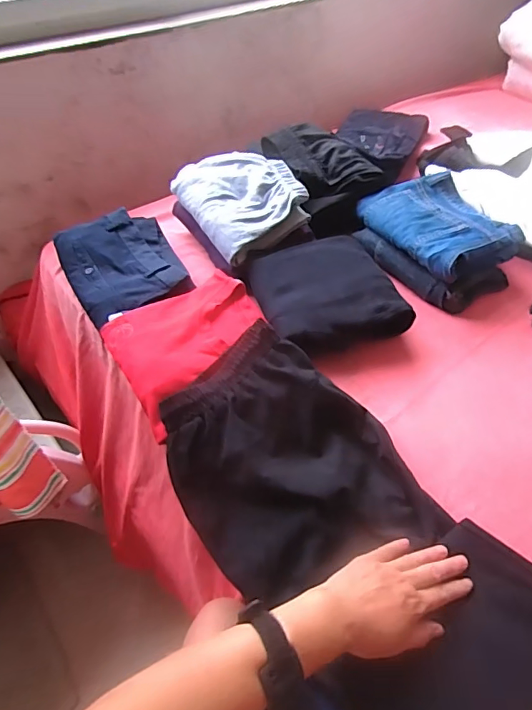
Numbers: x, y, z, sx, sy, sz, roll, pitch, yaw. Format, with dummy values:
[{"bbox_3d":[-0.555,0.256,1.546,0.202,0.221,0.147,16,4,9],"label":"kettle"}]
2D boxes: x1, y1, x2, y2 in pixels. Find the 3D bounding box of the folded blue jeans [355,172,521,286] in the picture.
[{"bbox_3d":[0.307,-0.238,0.822,0.205,0.048,0.238,-22,54,-20],"label":"folded blue jeans"}]

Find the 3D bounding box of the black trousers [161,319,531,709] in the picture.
[{"bbox_3d":[0.096,0.194,0.522,0.243,0.087,0.496,-35,66,-27],"label":"black trousers"}]

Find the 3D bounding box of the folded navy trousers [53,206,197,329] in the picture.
[{"bbox_3d":[-0.243,-0.157,0.799,0.176,0.046,0.223,-25,54,-22],"label":"folded navy trousers"}]

